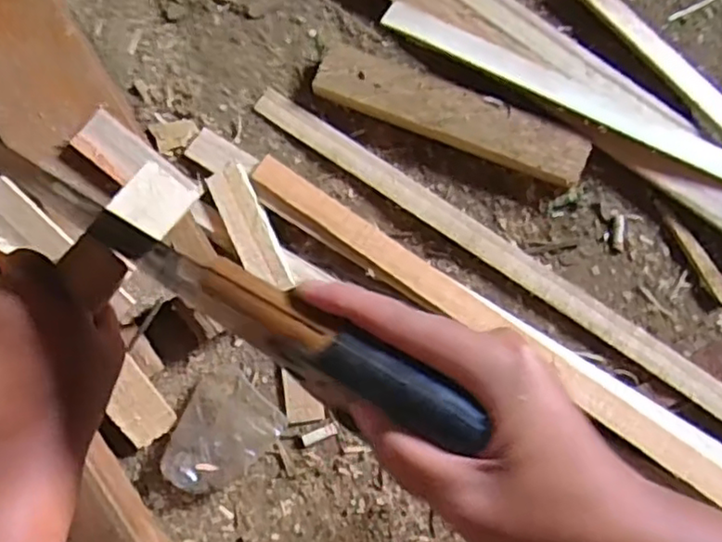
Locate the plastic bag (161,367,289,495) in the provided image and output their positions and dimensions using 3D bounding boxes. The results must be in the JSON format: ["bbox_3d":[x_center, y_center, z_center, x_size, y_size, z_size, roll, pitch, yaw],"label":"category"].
[{"bbox_3d":[-0.121,0.133,0.544,0.077,0.023,0.095,44,81,8],"label":"plastic bag"}]

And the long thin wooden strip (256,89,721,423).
[{"bbox_3d":[0.122,-0.015,0.585,0.516,0.012,0.030,35,80,7],"label":"long thin wooden strip"}]

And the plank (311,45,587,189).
[{"bbox_3d":[0.081,-0.142,0.604,0.253,0.028,0.052,24,79,5],"label":"plank"}]

